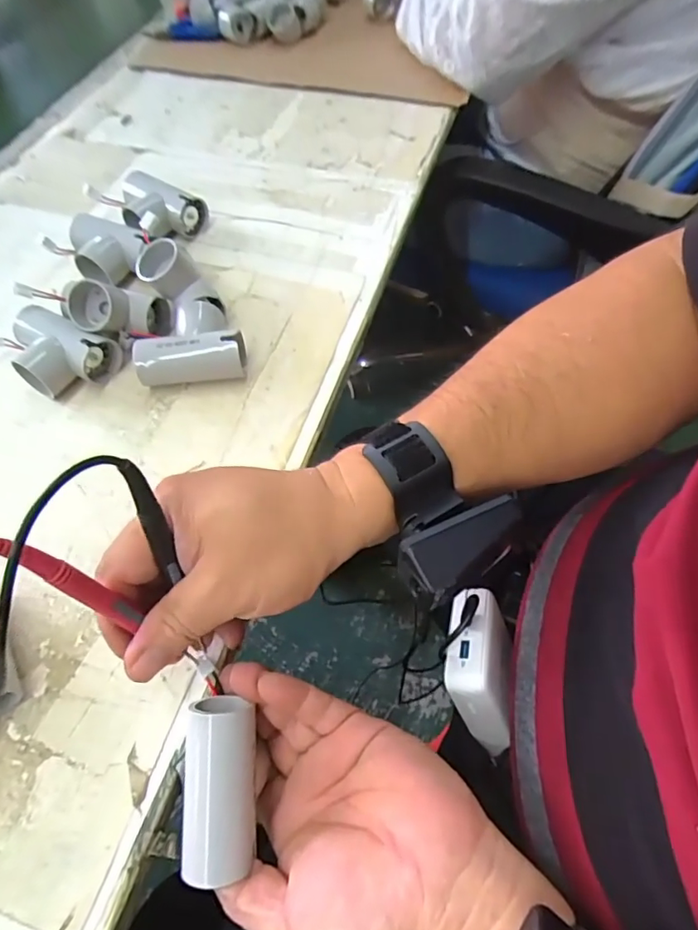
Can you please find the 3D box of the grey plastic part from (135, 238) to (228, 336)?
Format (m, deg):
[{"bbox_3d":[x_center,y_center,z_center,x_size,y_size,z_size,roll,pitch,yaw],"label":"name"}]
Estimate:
[{"bbox_3d":[-0.124,-0.130,0.382,0.036,0.032,0.073,-45,110,-21],"label":"grey plastic part"}]

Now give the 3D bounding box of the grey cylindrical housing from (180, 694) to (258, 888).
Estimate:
[{"bbox_3d":[-0.062,0.154,0.246,0.033,0.030,0.074,-2,75,0],"label":"grey cylindrical housing"}]

